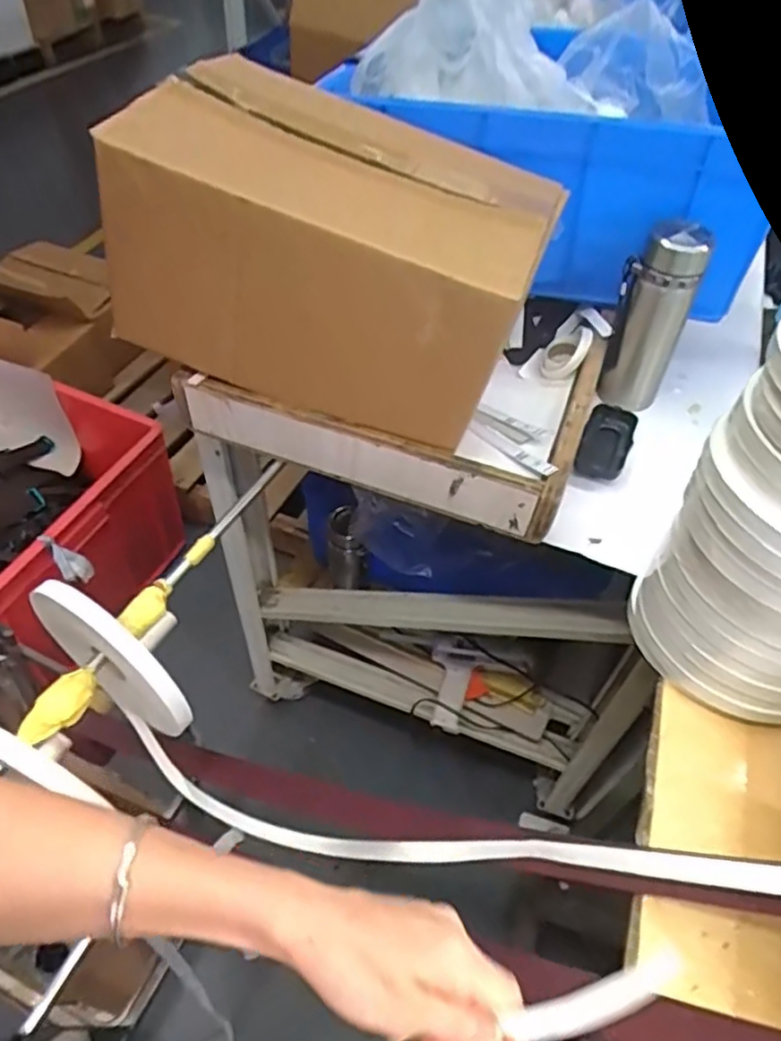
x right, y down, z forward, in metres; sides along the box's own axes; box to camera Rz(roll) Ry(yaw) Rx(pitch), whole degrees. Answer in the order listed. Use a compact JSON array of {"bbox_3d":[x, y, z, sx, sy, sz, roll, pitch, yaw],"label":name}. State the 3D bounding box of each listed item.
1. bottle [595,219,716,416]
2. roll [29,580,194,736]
[{"bbox_3d":[0.280,-0.217,0.724,0.058,0.198,0.059,-15,52,-16],"label":"bottle"},{"bbox_3d":[-0.228,0.118,0.549,0.143,0.151,0.027,29,53,19],"label":"roll"}]

